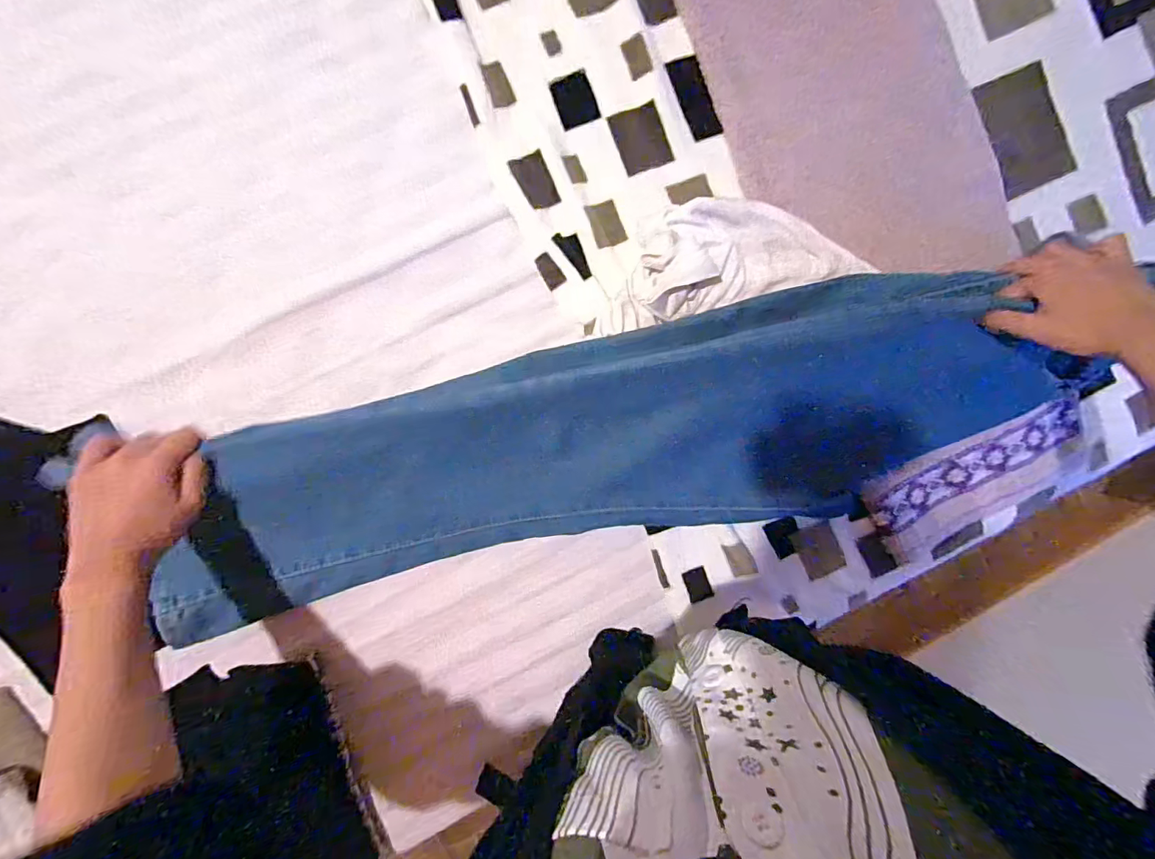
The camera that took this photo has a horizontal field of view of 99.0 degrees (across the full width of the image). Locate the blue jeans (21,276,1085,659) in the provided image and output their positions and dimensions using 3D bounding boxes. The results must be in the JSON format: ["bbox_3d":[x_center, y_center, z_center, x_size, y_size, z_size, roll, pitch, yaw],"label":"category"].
[{"bbox_3d":[0.041,0.016,0.474,0.848,0.071,0.209,-12,94,-3],"label":"blue jeans"}]

